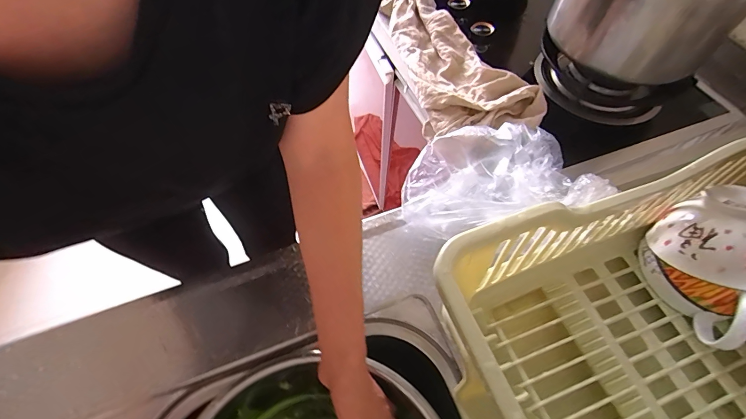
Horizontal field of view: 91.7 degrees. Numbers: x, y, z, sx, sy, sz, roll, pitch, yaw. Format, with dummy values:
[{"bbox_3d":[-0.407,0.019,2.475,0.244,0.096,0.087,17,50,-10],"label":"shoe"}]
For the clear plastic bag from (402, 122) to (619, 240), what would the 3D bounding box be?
[{"bbox_3d":[0.166,-0.034,0.500,0.254,0.085,0.144,-5,60,-5],"label":"clear plastic bag"}]

